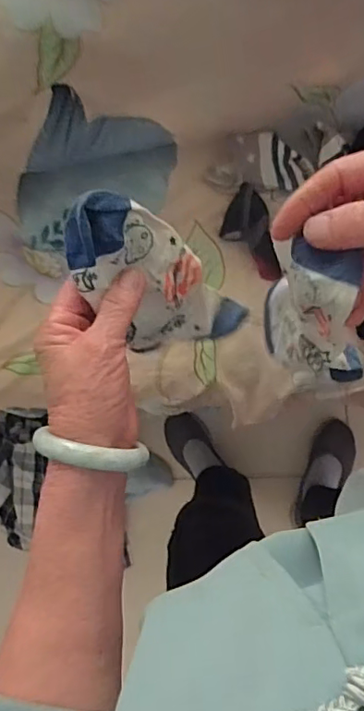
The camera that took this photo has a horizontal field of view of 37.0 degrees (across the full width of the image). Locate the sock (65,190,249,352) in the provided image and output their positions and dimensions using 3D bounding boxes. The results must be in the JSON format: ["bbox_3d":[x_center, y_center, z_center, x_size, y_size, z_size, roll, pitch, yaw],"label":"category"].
[{"bbox_3d":[-0.018,-0.045,0.373,0.072,0.160,0.021,-49,46,4],"label":"sock"}]

